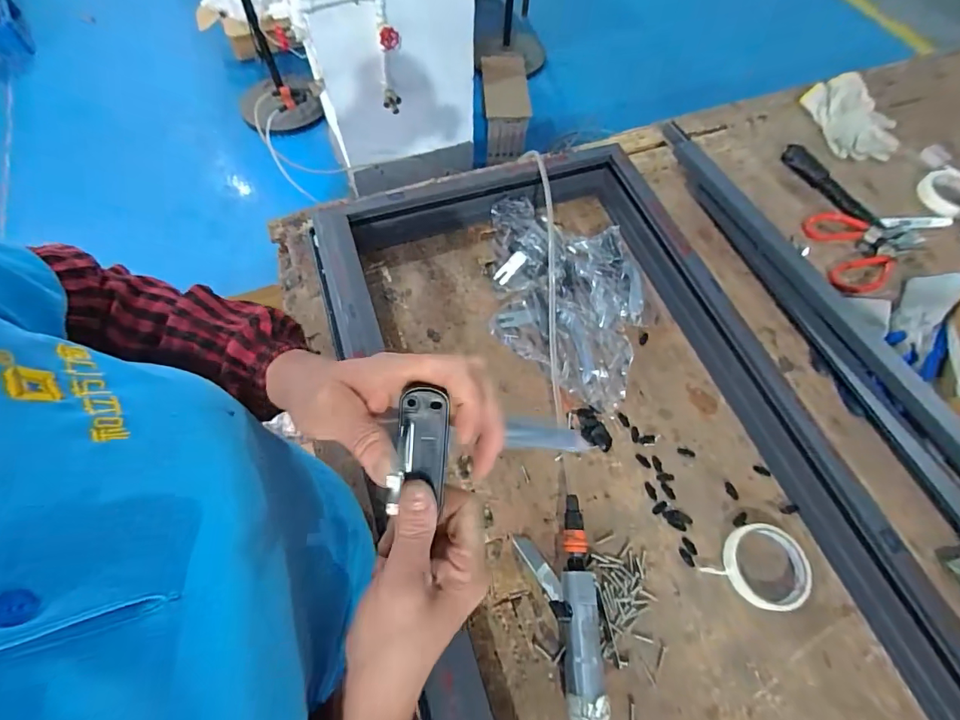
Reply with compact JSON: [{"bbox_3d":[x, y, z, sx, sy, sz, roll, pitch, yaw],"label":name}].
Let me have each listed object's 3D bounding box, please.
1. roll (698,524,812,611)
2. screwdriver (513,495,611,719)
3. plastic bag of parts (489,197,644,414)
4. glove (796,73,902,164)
[{"bbox_3d":[0.333,0.240,0.518,0.089,0.019,0.100,40,70,18],"label":"roll"},{"bbox_3d":[0.091,0.300,0.470,0.073,0.044,0.291,-4,64,-2],"label":"screwdriver"},{"bbox_3d":[0.112,-0.103,0.670,0.262,0.048,0.305,16,65,8],"label":"plastic bag of parts"},{"bbox_3d":[0.741,-0.481,0.881,0.154,0.036,0.207,-11,64,-6],"label":"glove"}]

